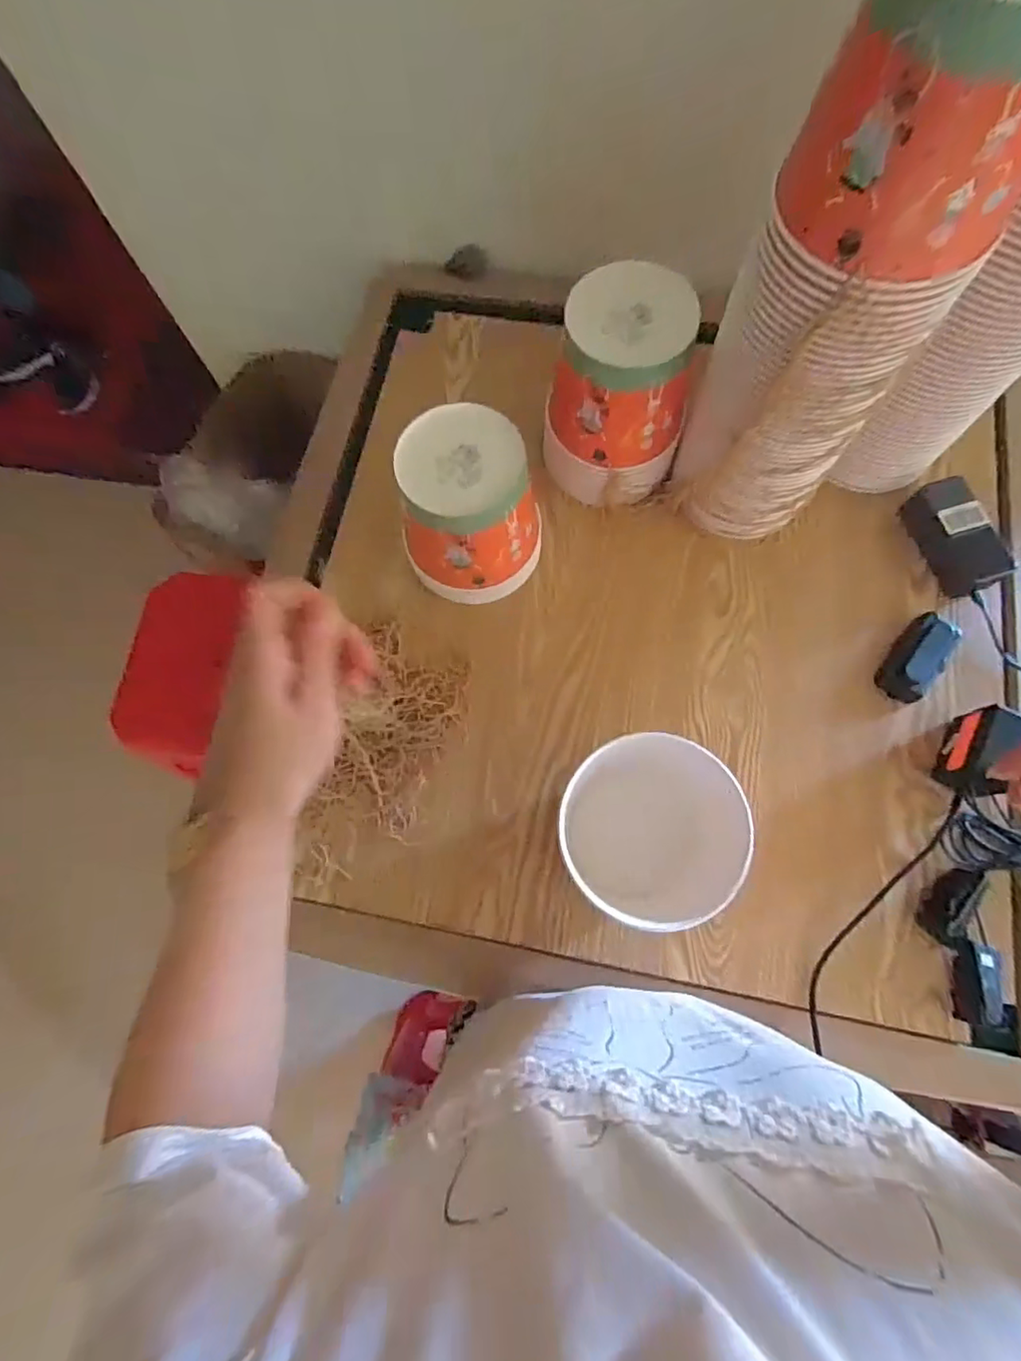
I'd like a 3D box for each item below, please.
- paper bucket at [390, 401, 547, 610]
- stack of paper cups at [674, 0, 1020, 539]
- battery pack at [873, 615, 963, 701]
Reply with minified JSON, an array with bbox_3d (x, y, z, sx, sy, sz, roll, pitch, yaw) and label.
[{"bbox_3d":[-0.044,-0.177,0.635,0.129,0.189,0.130,0,73,1],"label":"paper bucket"},{"bbox_3d":[0.264,-0.297,0.510,0.143,0.458,0.134,-10,73,-2],"label":"stack of paper cups"},{"bbox_3d":[0.461,-0.028,0.667,0.055,0.031,0.112,36,77,11],"label":"battery pack"}]

